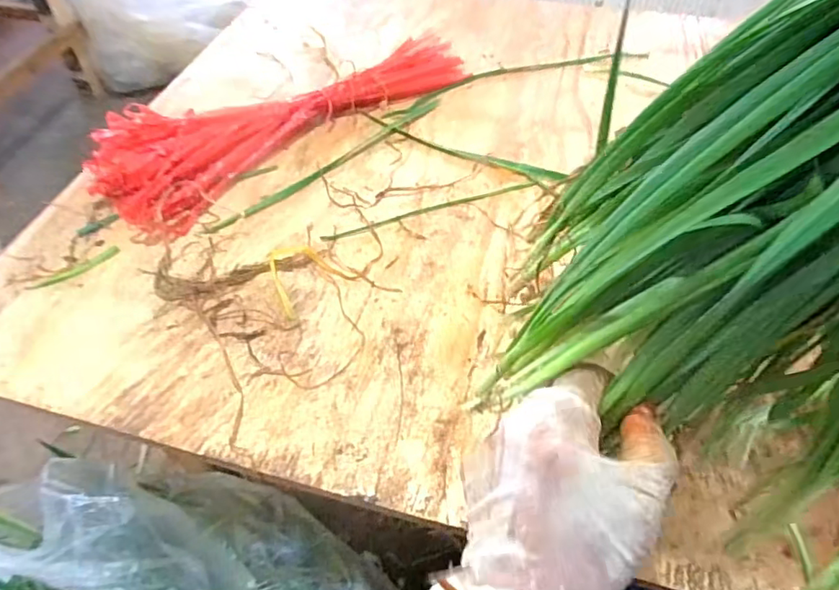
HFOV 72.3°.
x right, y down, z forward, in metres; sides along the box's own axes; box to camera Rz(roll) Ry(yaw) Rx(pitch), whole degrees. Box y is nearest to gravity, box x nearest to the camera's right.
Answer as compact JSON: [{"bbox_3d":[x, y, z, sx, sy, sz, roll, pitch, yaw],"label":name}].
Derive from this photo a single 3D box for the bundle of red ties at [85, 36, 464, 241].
[{"bbox_3d":[-0.116,-0.171,0.519,0.352,0.037,0.123,-34,58,-24],"label":"bundle of red ties"}]

